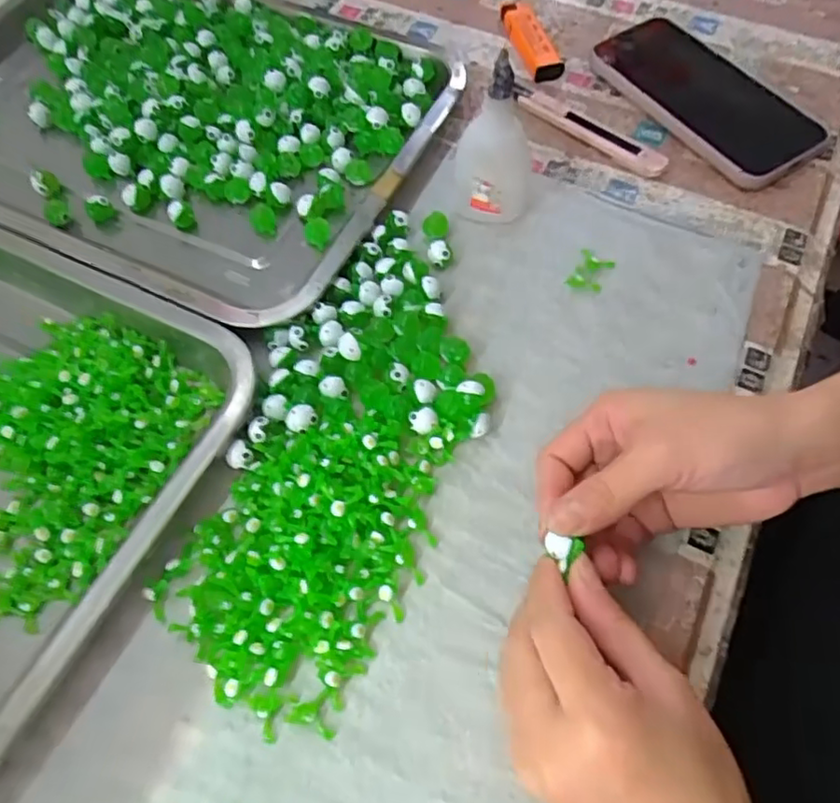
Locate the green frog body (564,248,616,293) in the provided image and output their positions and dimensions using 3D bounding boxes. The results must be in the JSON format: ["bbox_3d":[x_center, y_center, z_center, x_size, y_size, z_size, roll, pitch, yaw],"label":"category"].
[{"bbox_3d":[0.100,-0.076,0.373,0.020,0.007,0.029,26,64,13],"label":"green frog body"}]

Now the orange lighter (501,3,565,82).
[{"bbox_3d":[0.081,-0.266,0.466,0.025,0.011,0.083,-17,63,-9],"label":"orange lighter"}]

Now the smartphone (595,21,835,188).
[{"bbox_3d":[0.198,-0.209,0.433,0.088,0.014,0.157,-31,66,-16],"label":"smartphone"}]

